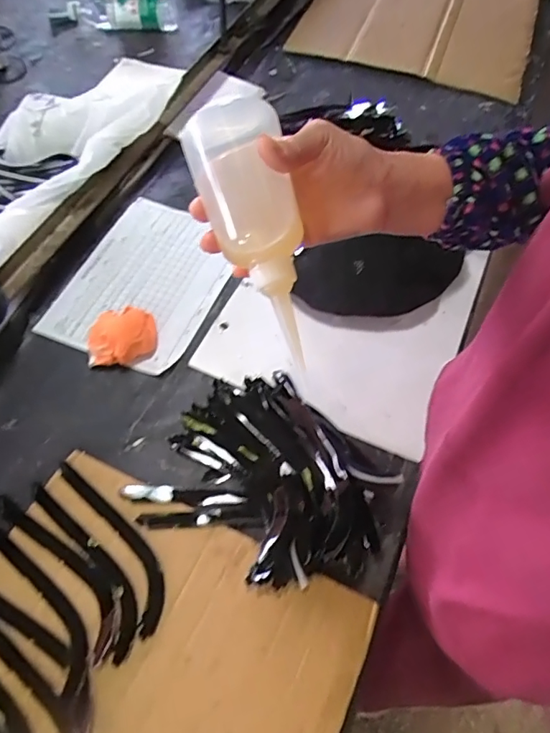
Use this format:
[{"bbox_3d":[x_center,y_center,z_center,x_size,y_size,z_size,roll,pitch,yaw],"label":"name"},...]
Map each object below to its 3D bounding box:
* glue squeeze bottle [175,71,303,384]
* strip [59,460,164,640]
[{"bbox_3d":[-0.010,-0.091,0.322,0.061,0.055,0.169,-16,82,-6],"label":"glue squeeze bottle"},{"bbox_3d":[-0.170,0.180,0.539,0.045,0.005,0.212,-30,64,-17],"label":"strip"}]

